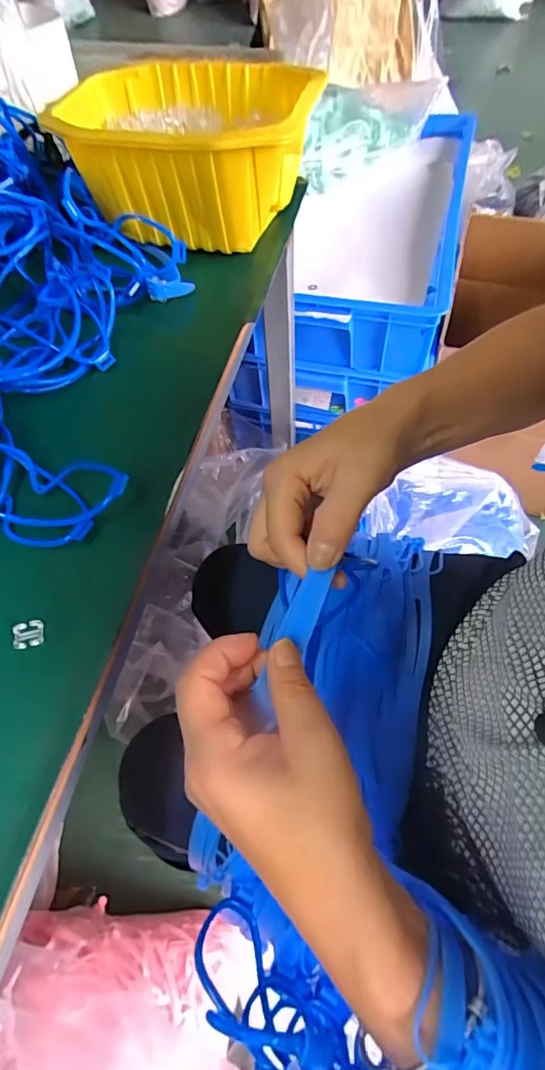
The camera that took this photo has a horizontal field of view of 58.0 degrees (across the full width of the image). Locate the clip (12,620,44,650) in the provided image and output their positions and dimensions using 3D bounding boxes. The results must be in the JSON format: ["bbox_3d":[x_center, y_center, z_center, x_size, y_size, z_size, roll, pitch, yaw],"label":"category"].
[{"bbox_3d":[-0.166,0.067,0.333,0.019,0.004,0.018,-14,61,-4],"label":"clip"}]

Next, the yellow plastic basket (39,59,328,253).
[{"bbox_3d":[-0.085,-0.394,0.504,0.265,0.108,0.184,17,63,12],"label":"yellow plastic basket"}]

